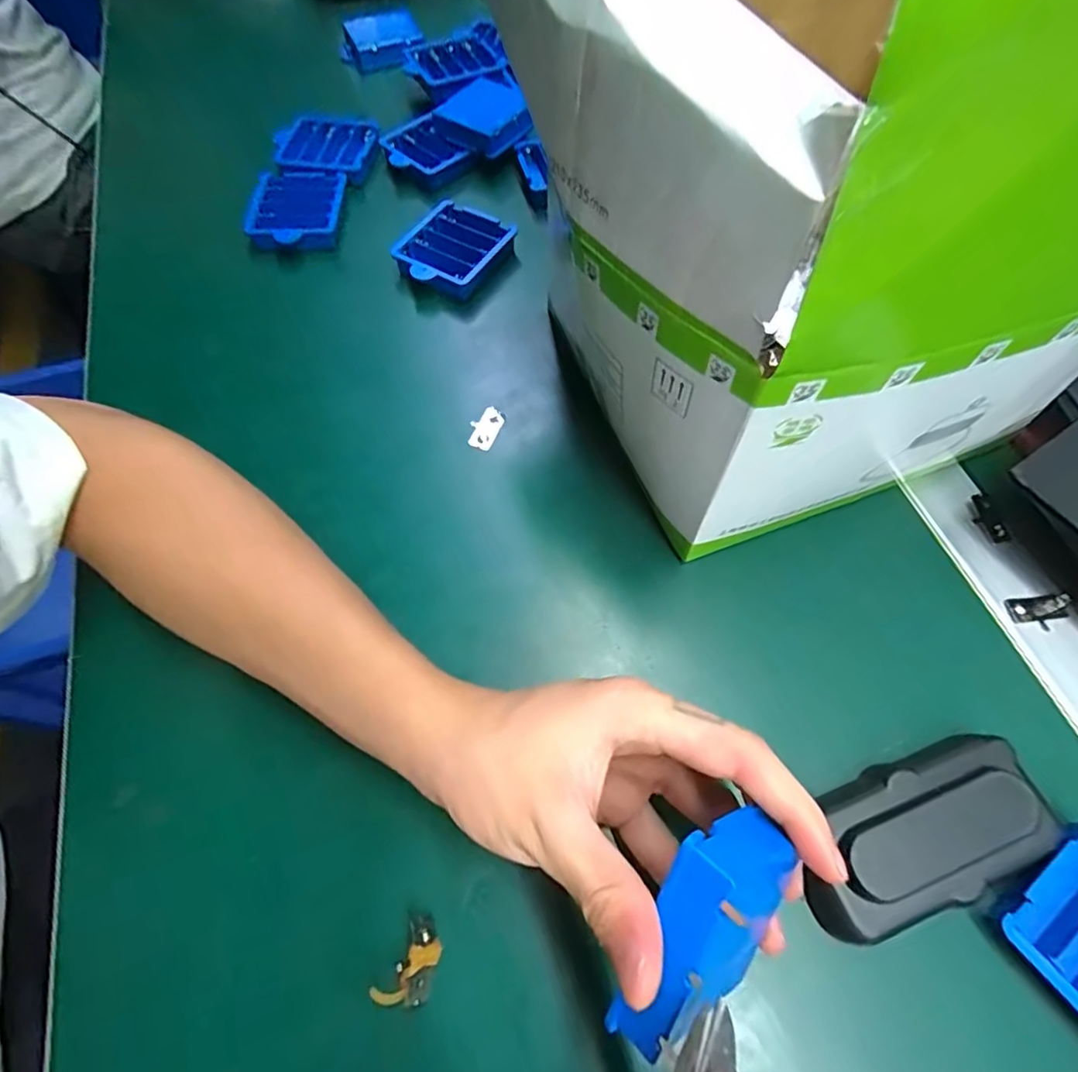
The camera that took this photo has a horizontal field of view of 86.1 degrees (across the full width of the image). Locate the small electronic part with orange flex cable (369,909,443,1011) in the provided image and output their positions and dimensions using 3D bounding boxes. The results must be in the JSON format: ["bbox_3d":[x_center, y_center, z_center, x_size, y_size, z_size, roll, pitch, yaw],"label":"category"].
[{"bbox_3d":[-0.048,0.164,0.223,0.018,0.014,0.029,20,64,10],"label":"small electronic part with orange flex cable"}]

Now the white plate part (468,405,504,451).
[{"bbox_3d":[-0.032,-0.065,0.347,0.016,0.005,0.032,20,64,10],"label":"white plate part"}]

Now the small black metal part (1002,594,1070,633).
[{"bbox_3d":[0.250,0.038,0.287,0.028,0.008,0.017,-6,62,-3],"label":"small black metal part"}]

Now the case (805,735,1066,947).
[{"bbox_3d":[0.155,0.121,0.235,0.098,0.028,0.053,-16,63,-8],"label":"case"}]

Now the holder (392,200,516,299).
[{"bbox_3d":[-0.060,-0.199,0.403,0.064,0.021,0.072,25,65,13],"label":"holder"}]

